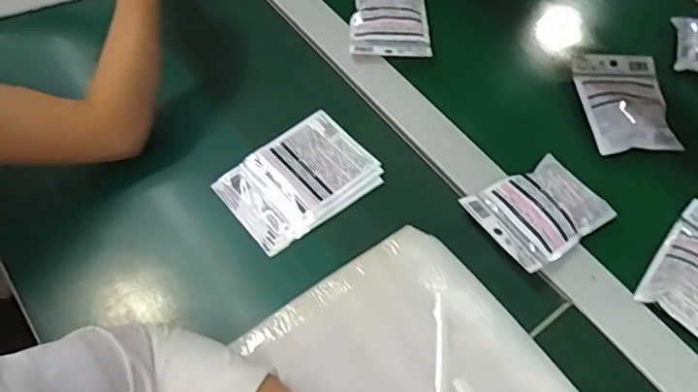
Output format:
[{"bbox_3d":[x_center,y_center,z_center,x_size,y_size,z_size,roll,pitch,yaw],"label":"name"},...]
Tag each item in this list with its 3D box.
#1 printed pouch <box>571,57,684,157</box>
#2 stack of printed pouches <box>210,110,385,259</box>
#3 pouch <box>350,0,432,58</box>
[{"bbox_3d":[0.309,-0.108,0.621,0.095,0.024,0.136,-2,56,1],"label":"printed pouch"},{"bbox_3d":[-0.051,-0.015,0.575,0.150,0.022,0.109,-36,62,-20],"label":"stack of printed pouches"},{"bbox_3d":[0.050,-0.218,0.677,0.092,0.022,0.127,-1,56,2],"label":"pouch"}]

